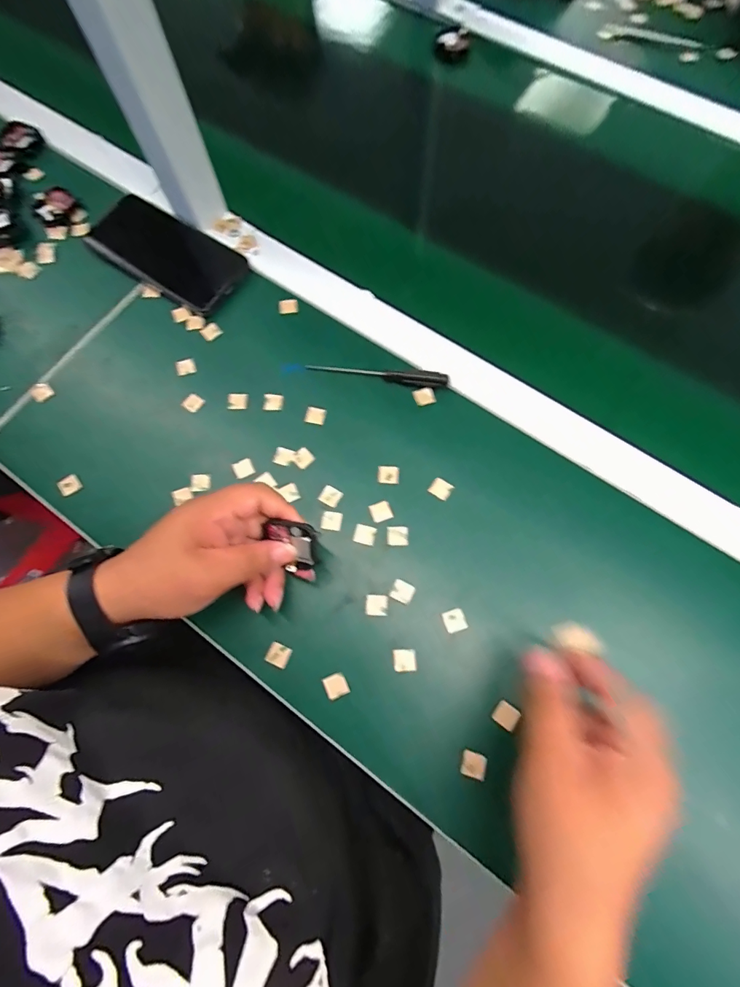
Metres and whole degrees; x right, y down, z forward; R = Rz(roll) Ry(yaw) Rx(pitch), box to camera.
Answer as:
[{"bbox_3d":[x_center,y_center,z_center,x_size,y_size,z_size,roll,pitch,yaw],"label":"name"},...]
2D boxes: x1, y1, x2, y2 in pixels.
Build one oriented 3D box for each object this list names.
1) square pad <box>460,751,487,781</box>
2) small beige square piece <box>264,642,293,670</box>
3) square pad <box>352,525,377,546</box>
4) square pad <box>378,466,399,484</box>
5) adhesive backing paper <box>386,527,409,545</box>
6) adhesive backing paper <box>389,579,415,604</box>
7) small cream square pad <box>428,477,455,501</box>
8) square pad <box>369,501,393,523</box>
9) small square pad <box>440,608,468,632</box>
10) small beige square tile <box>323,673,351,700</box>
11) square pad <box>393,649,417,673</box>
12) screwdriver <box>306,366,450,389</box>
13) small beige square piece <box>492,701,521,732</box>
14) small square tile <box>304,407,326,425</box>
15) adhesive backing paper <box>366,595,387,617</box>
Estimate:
[{"bbox_3d":[0.076,0.199,0.310,0.017,0.004,0.015,15,74,6],"label":"square pad"},{"bbox_3d":[-0.072,0.127,0.333,0.018,0.004,0.016,23,75,8],"label":"small beige square piece"},{"bbox_3d":[-0.004,0.034,0.356,0.018,0.004,0.015,14,74,5],"label":"square pad"},{"bbox_3d":[0.016,-0.016,0.371,0.019,0.004,0.015,2,74,2],"label":"square pad"},{"bbox_3d":[0.023,0.036,0.356,0.018,0.004,0.015,-1,73,1],"label":"adhesive backing paper"},{"bbox_3d":[0.026,0.079,0.344,0.018,0.004,0.015,23,75,8],"label":"adhesive backing paper"},{"bbox_3d":[0.061,-0.004,0.366,0.018,0.004,0.015,29,76,9],"label":"small cream square pad"},{"bbox_3d":[0.009,0.015,0.361,0.018,0.004,0.016,-19,74,-4],"label":"square pad"},{"bbox_3d":[0.067,0.101,0.337,0.017,0.004,0.017,-18,74,-4],"label":"small square pad"},{"bbox_3d":[-0.026,0.148,0.326,0.016,0.004,0.016,-24,74,-6],"label":"small beige square tile"},{"bbox_3d":[0.027,0.130,0.329,0.017,0.004,0.017,-5,73,0],"label":"square pad"},{"bbox_3d":[0.007,-0.110,0.392,0.129,0.014,0.012,7,74,4],"label":"screwdriver"},{"bbox_3d":[0.101,0.165,0.315,0.016,0.007,0.016,35,77,11],"label":"small beige square piece"},{"bbox_3d":[-0.050,-0.072,0.387,0.018,0.004,0.015,9,74,4],"label":"small square tile"},{"bbox_3d":[0.005,0.090,0.342,0.016,0.004,0.017,4,74,3],"label":"adhesive backing paper"}]

